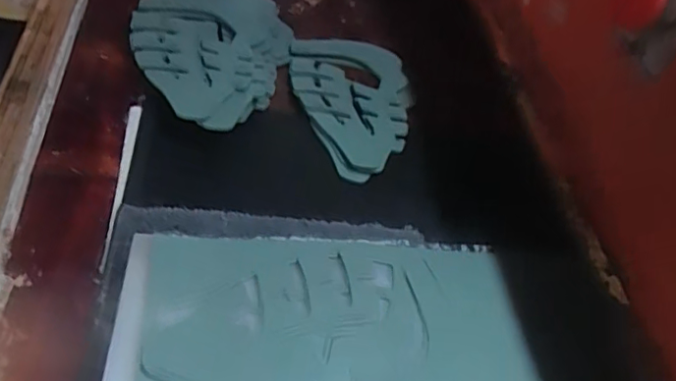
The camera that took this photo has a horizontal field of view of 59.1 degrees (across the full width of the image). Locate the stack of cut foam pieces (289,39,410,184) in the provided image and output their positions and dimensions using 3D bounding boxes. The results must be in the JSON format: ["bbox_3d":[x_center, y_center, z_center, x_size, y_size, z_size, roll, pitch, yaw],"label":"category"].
[{"bbox_3d":[0.018,-0.086,0.564,0.114,0.017,0.184,-3,49,-17],"label":"stack of cut foam pieces"}]

